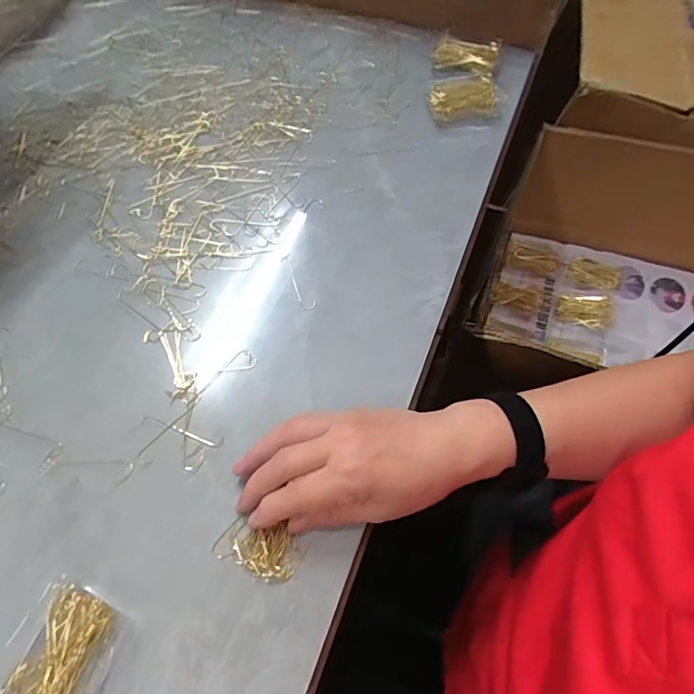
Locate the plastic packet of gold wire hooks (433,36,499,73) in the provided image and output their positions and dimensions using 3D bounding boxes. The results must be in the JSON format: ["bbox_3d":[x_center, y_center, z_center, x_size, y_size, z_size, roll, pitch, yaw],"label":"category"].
[{"bbox_3d":[0.128,-0.317,0.547,0.066,0.024,0.031,18,62,10],"label":"plastic packet of gold wire hooks"}]

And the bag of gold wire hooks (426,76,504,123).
[{"bbox_3d":[0.127,-0.263,0.535,0.075,0.026,0.039,-13,61,-6],"label":"bag of gold wire hooks"}]

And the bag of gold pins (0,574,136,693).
[{"bbox_3d":[-0.170,0.182,0.291,0.059,0.019,0.076,24,64,13],"label":"bag of gold pins"}]

